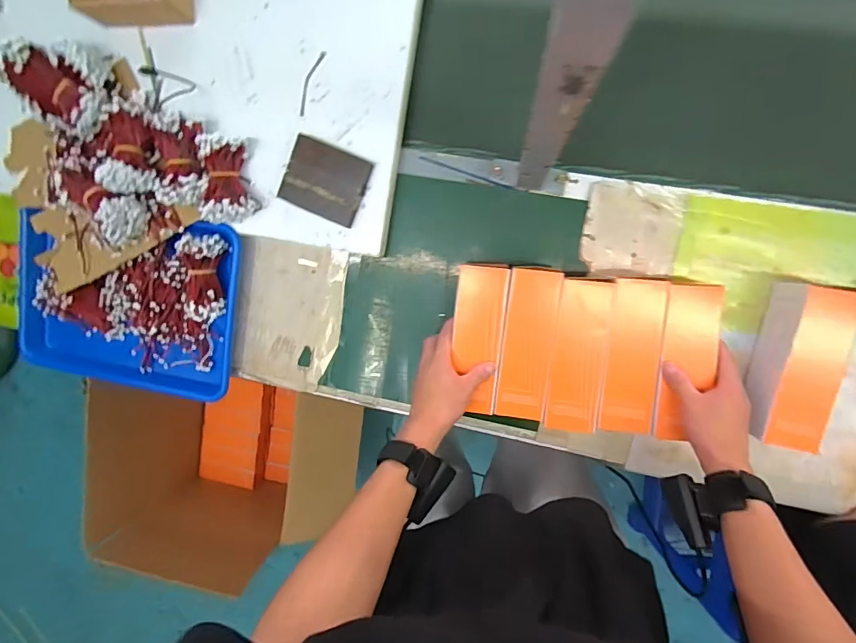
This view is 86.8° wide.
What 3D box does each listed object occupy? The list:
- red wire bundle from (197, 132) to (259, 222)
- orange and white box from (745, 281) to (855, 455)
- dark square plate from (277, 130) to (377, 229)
[{"bbox_3d":[-0.250,-0.174,0.555,0.065,0.052,0.100,-5,96,7],"label":"red wire bundle"},{"bbox_3d":[0.403,0.047,0.495,0.053,0.077,0.175,11,98,5],"label":"orange and white box"},{"bbox_3d":[-0.125,-0.172,0.554,0.096,0.022,0.083,24,100,8],"label":"dark square plate"}]

